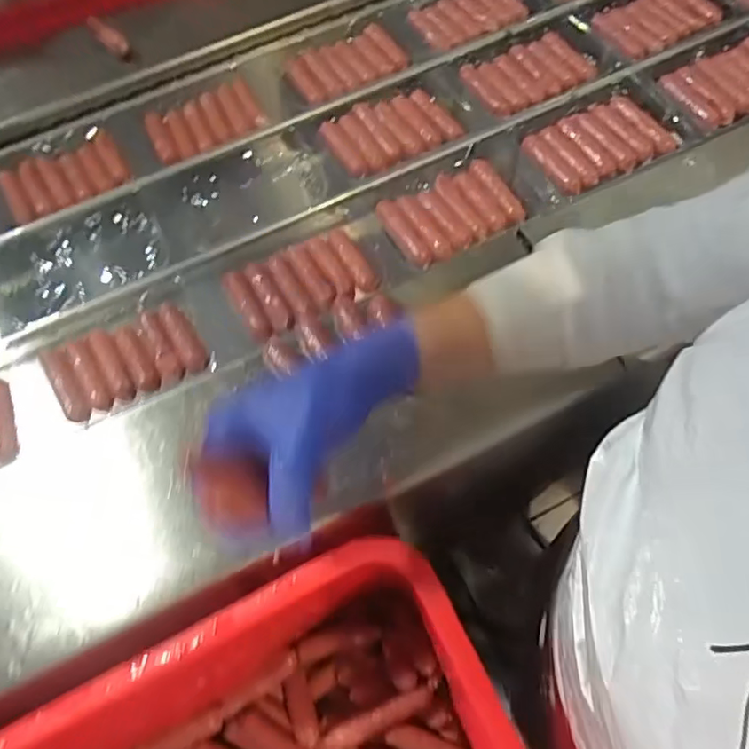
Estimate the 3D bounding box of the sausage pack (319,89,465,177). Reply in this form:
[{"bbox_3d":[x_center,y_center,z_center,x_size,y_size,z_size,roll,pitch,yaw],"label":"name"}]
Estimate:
[{"bbox_3d":[0.015,-0.282,0.637,0.139,0.017,0.090,-23,65,-8],"label":"sausage pack"}]

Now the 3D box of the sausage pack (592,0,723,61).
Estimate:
[{"bbox_3d":[0.344,-0.436,0.681,0.160,0.019,0.097,-30,66,-11],"label":"sausage pack"}]

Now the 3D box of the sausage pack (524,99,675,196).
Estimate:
[{"bbox_3d":[0.237,-0.251,0.604,0.141,0.018,0.091,-23,65,-8],"label":"sausage pack"}]

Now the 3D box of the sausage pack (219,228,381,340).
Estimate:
[{"bbox_3d":[-0.074,-0.094,0.553,0.132,0.019,0.088,-27,66,-10],"label":"sausage pack"}]

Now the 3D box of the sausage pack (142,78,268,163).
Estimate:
[{"bbox_3d":[-0.205,-0.306,0.668,0.130,0.023,0.082,-20,65,-7],"label":"sausage pack"}]

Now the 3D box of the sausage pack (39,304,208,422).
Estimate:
[{"bbox_3d":[-0.239,-0.018,0.529,0.143,0.028,0.087,-23,65,-8],"label":"sausage pack"}]

